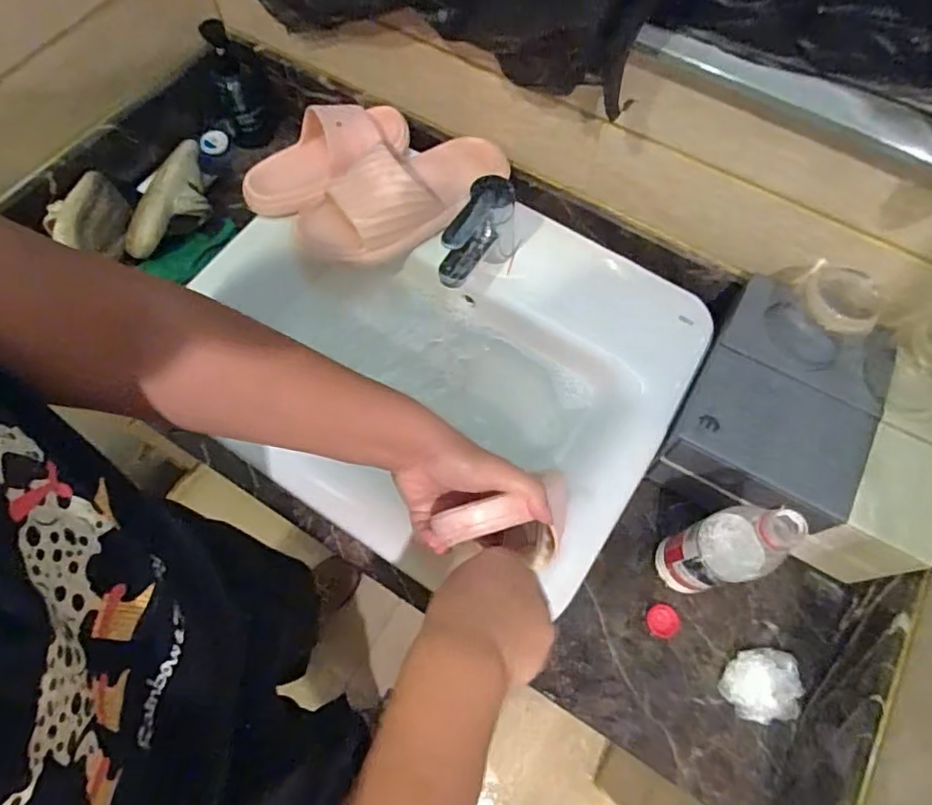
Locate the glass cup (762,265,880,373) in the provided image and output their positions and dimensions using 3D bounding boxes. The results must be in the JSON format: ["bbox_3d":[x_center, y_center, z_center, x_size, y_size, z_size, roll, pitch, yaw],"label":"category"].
[{"bbox_3d":[0.358,-0.087,0.585,0.076,0.077,0.083,-1,68,2],"label":"glass cup"}]

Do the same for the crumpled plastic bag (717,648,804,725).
[{"bbox_3d":[0.297,0.286,0.590,0.070,0.033,0.066,3,67,1],"label":"crumpled plastic bag"}]

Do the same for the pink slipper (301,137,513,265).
[{"bbox_3d":[-0.074,-0.246,0.678,0.256,0.080,0.110,-27,70,-11],"label":"pink slipper"}]

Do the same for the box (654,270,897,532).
[{"bbox_3d":[0.329,0.012,0.643,0.174,0.128,0.231,29,70,12],"label":"box"}]

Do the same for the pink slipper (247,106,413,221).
[{"bbox_3d":[-0.164,-0.297,0.704,0.217,0.056,0.100,-33,71,-13],"label":"pink slipper"}]

